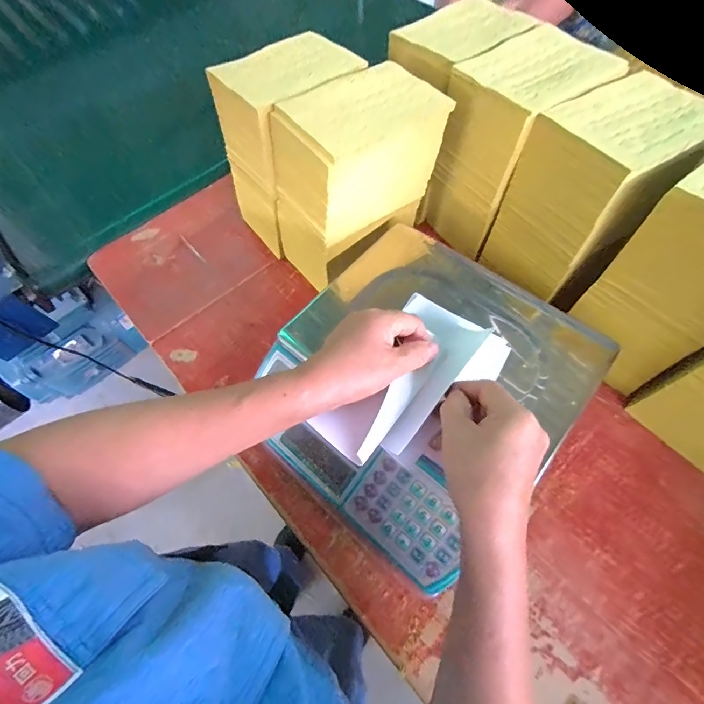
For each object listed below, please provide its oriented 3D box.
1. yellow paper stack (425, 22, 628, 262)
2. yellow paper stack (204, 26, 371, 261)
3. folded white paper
[{"bbox_3d":[0.215,-0.272,0.525,0.164,0.215,0.120,-33,66,-14],"label":"yellow paper stack"},{"bbox_3d":[-0.081,-0.281,0.555,0.181,0.232,0.130,-37,67,-16],"label":"yellow paper stack"},{"bbox_3d":[0.059,0.021,0.368,0.108,0.036,0.205,39,62,21],"label":"folded white paper"}]

